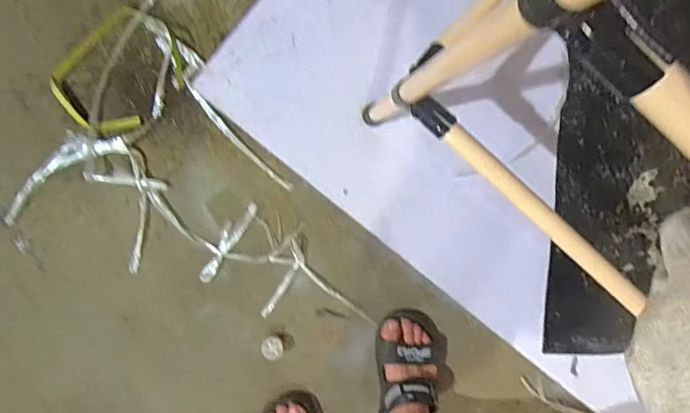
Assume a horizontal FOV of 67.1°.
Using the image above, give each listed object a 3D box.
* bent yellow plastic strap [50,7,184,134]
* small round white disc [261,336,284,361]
[{"bbox_3d":[-0.351,-0.209,0.814,0.199,0.020,0.146,-42,98,0],"label":"bent yellow plastic strap"},{"bbox_3d":[-0.122,0.240,0.880,0.035,0.021,0.041,-7,96,-5],"label":"small round white disc"}]

